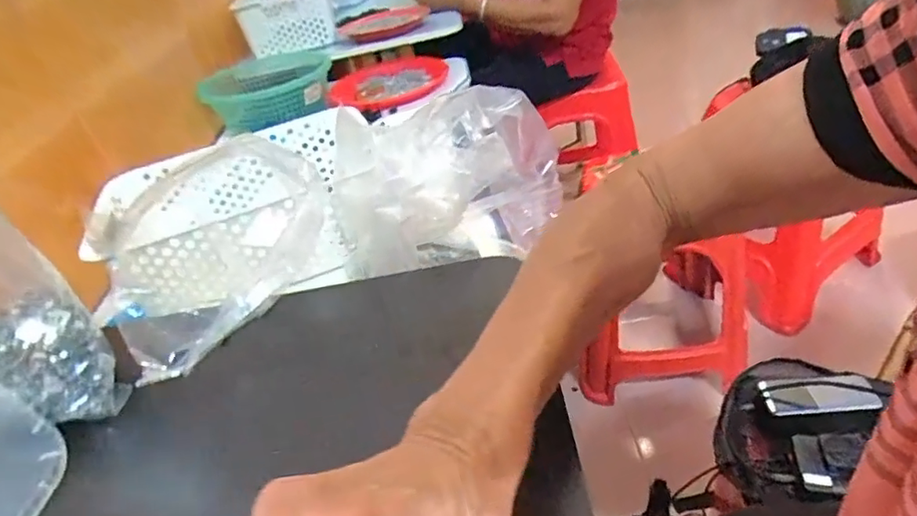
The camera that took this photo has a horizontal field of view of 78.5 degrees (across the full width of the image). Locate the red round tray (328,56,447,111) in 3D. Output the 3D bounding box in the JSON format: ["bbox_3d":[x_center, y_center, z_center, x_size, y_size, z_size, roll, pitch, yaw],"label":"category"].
[{"bbox_3d":[-0.135,-0.331,1.077,0.219,0.039,0.223,-4,35,3],"label":"red round tray"}]

